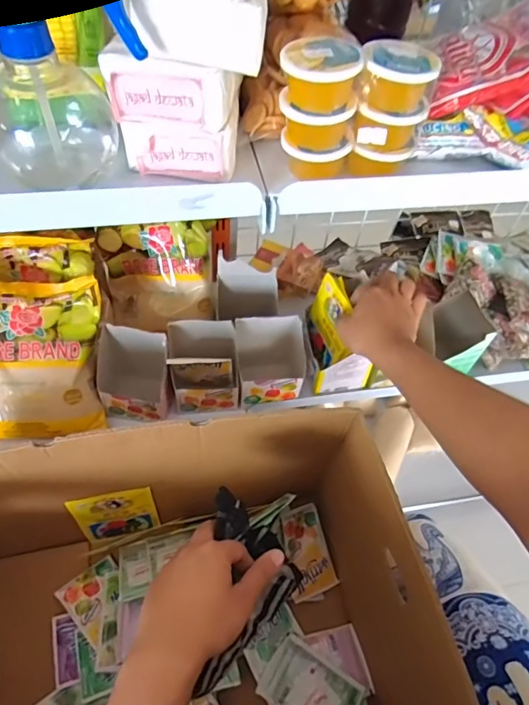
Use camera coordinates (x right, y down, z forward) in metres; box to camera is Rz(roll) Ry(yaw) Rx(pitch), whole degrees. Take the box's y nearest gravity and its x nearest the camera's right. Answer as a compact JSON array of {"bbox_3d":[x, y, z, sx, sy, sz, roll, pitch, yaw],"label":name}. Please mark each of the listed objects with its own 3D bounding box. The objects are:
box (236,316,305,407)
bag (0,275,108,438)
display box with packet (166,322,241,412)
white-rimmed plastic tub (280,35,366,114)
[{"bbox_3d":[0.009,0.019,0.644,0.088,0.114,0.078,-6,56,-10],"label":"box"},{"bbox_3d":[-0.279,0.010,0.567,0.159,0.046,0.188,-4,99,-9],"label":"bag"},{"bbox_3d":[-0.079,0.020,0.618,0.086,0.095,0.077,-3,55,-8],"label":"display box with packet"},{"bbox_3d":[0.040,-0.198,0.338,0.055,0.033,0.052,3,55,-4],"label":"white-rimmed plastic tub"}]

